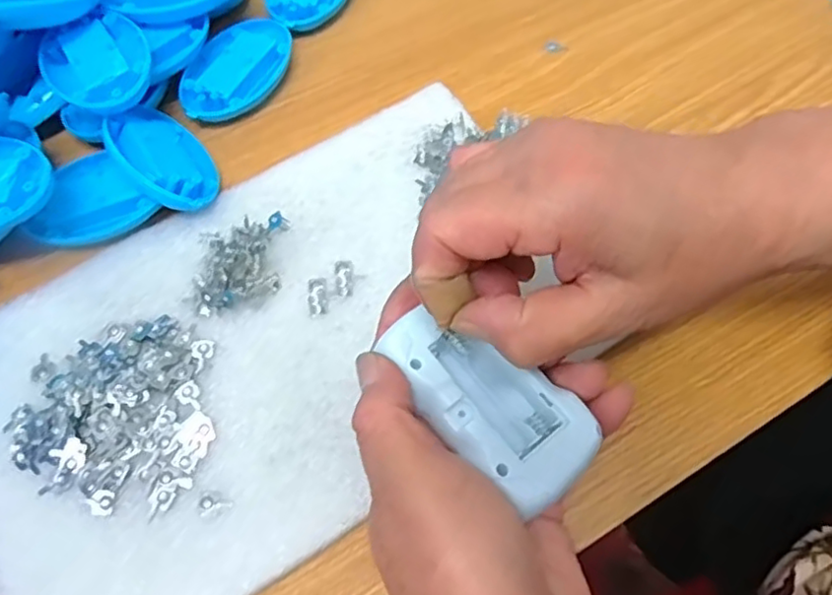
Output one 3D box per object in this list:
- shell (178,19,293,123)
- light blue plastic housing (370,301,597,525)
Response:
[{"bbox_3d":[-0.107,-0.134,0.392,0.050,0.021,0.080,20,64,13],"label":"shell"},{"bbox_3d":[0.027,0.037,0.239,0.043,0.022,0.081,-41,66,-20],"label":"light blue plastic housing"}]

